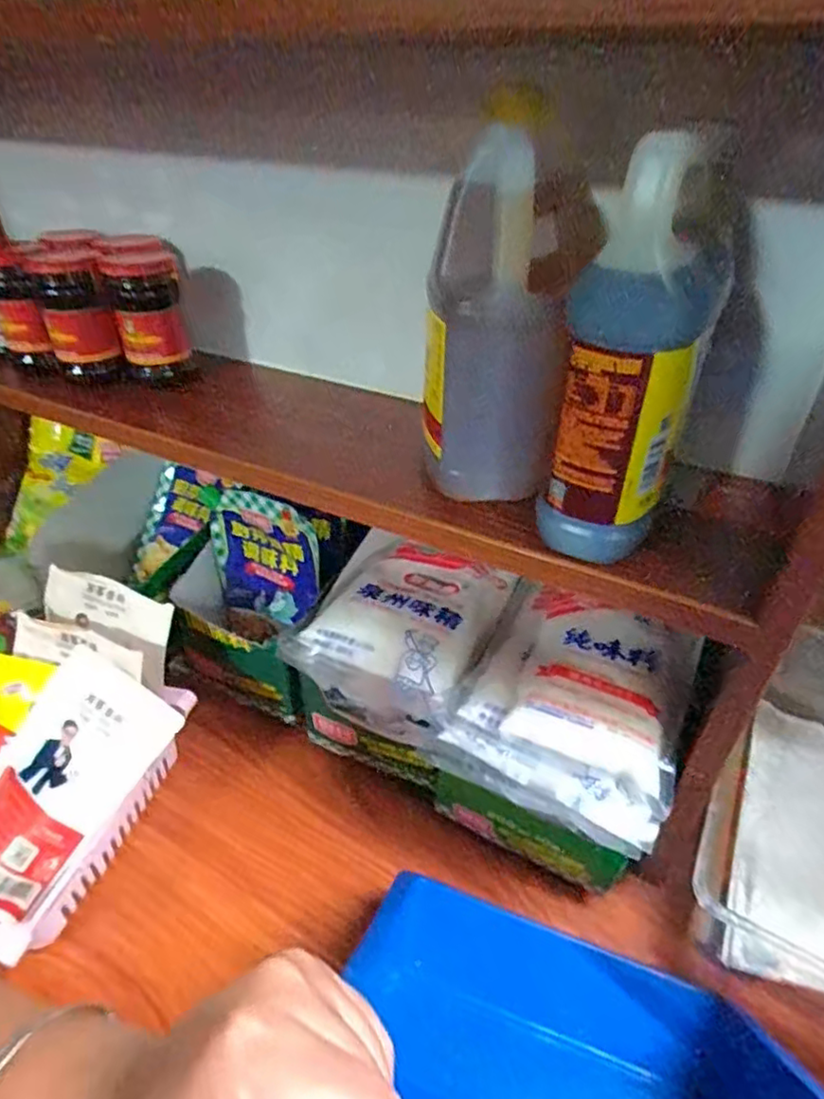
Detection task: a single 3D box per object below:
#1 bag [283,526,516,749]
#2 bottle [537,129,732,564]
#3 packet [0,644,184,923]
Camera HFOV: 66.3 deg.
[{"bbox_3d":[0.002,0.073,0.571,0.157,0.077,0.180,22,42,26],"label":"bag"},{"bbox_3d":[0.116,-0.091,0.340,0.051,0.212,0.051,-27,45,-31],"label":"bottle"},{"bbox_3d":[-0.285,0.183,0.502,0.119,0.016,0.188,30,76,18],"label":"packet"}]

